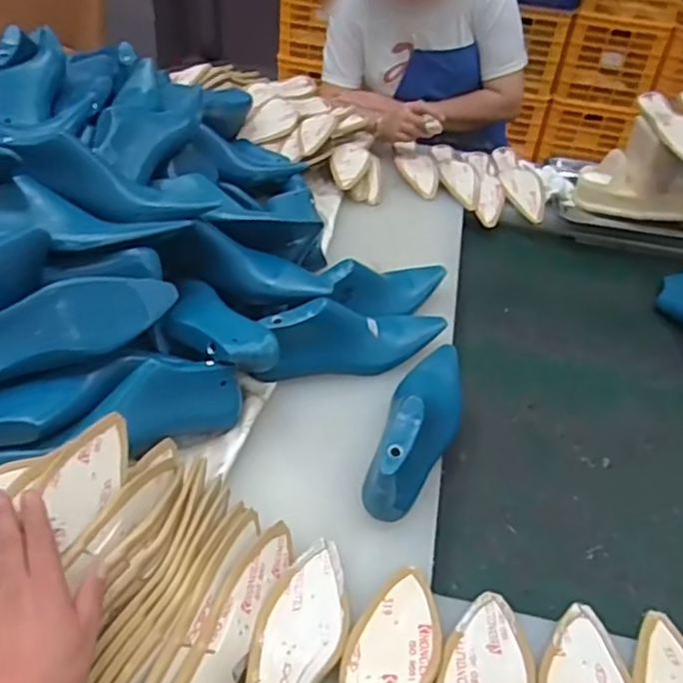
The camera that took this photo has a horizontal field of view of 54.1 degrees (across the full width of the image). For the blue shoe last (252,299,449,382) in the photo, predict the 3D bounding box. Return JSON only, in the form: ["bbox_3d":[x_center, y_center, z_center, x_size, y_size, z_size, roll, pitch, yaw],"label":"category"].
[{"bbox_3d":[0.021,-0.010,0.868,0.265,0.090,0.073,-11,42,-20],"label":"blue shoe last"}]

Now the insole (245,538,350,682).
[{"bbox_3d":[-0.044,0.273,0.554,0.071,0.041,0.260,13,40,8],"label":"insole"}]

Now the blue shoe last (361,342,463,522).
[{"bbox_3d":[0.095,0.077,0.765,0.083,0.093,0.270,16,40,12],"label":"blue shoe last"}]

